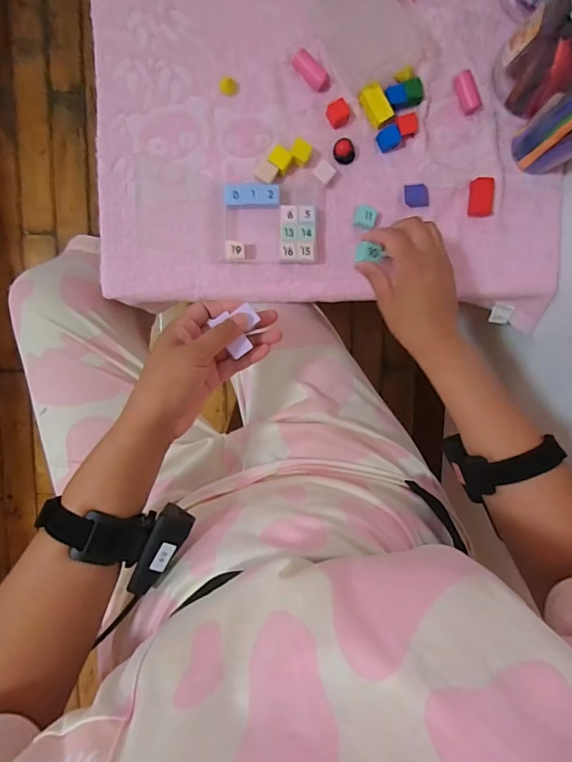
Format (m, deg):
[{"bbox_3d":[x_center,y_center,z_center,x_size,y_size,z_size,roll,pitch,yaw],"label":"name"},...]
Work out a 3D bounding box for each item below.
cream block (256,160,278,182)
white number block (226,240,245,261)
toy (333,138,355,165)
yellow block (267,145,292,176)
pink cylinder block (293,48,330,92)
[{"bbox_3d":[-0.023,-0.240,0.500,0.020,0.021,0.020,33,93,-6],"label":"cream block"},{"bbox_3d":[-0.059,-0.153,0.508,0.022,0.019,0.022,-6,96,-3],"label":"white number block"},{"bbox_3d":[0.069,-0.272,0.510,0.022,0.015,0.026,-26,97,-1],"label":"toy"},{"bbox_3d":[-0.007,-0.255,0.503,0.024,0.024,0.024,34,93,-6],"label":"yellow block"},{"bbox_3d":[0.030,-0.356,0.496,0.046,0.018,0.020,37,93,-7],"label":"pink cylinder block"}]

